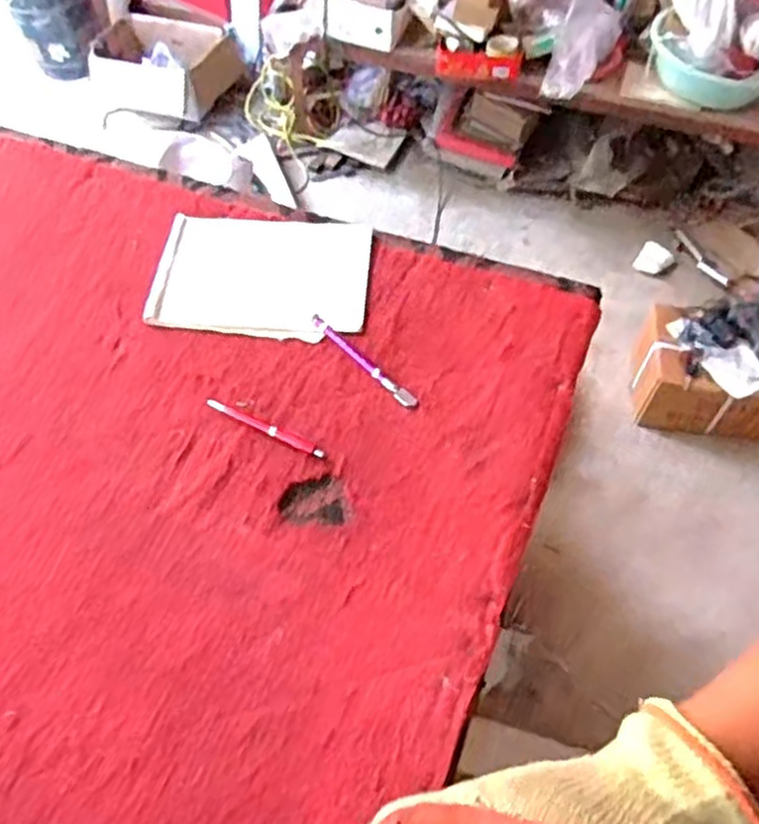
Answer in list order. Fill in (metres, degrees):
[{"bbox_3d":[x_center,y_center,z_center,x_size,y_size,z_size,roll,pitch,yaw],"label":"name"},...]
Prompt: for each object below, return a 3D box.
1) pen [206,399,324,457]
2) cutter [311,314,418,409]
[{"bbox_3d":[-0.123,0.016,0.775,0.145,0.007,0.014,25,59,15],"label":"pen"},{"bbox_3d":[-0.019,-0.059,0.816,0.019,0.009,0.166,-38,64,-23],"label":"cutter"}]

